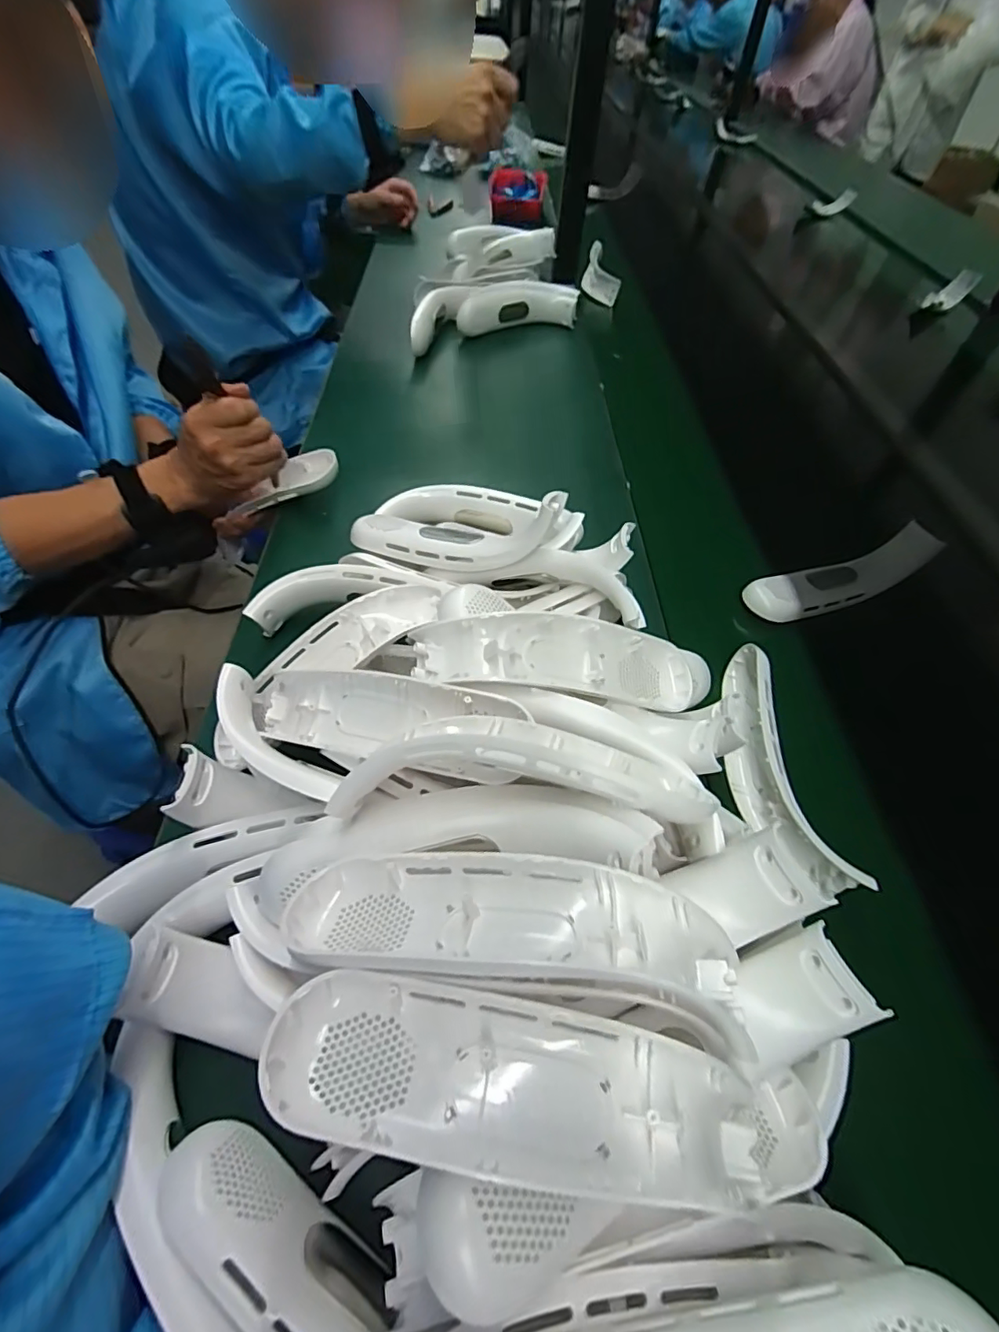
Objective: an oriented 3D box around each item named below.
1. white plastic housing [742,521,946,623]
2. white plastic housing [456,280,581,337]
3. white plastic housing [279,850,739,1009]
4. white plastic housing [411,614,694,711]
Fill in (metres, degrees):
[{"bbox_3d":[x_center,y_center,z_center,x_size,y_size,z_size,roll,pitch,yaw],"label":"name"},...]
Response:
[{"bbox_3d":[0.337,-0.092,0.532,0.186,0.052,0.048,-14,55,-14],"label":"white plastic housing"},{"bbox_3d":[0.028,-0.583,0.877,0.216,0.045,0.062,-18,56,-17],"label":"white plastic housing"},{"bbox_3d":[0.003,0.109,0.233,0.188,0.048,0.051,6,52,0],"label":"white plastic housing"},{"bbox_3d":[0.051,0.000,0.360,0.209,0.050,0.055,6,51,-17],"label":"white plastic housing"}]

